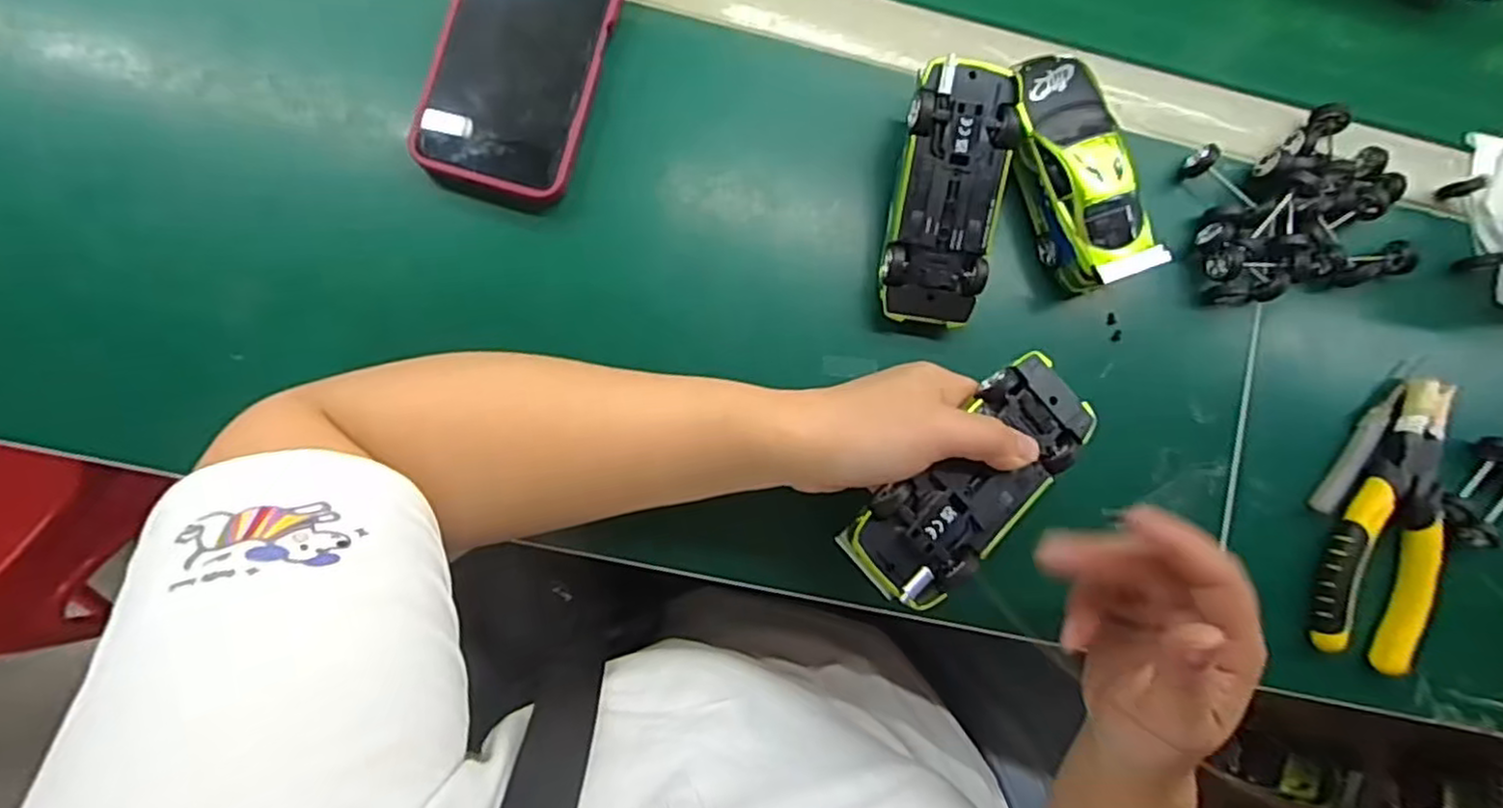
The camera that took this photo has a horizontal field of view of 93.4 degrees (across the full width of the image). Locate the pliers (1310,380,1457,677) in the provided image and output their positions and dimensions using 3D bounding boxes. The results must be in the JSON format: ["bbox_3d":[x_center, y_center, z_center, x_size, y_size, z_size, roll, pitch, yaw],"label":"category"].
[{"bbox_3d":[0.364,0.067,0.399,0.061,0.021,0.160,18,84,-5],"label":"pliers"}]

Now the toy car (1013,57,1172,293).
[{"bbox_3d":[0.177,-0.127,0.391,0.048,0.045,0.126,-18,88,-8],"label":"toy car"}]

